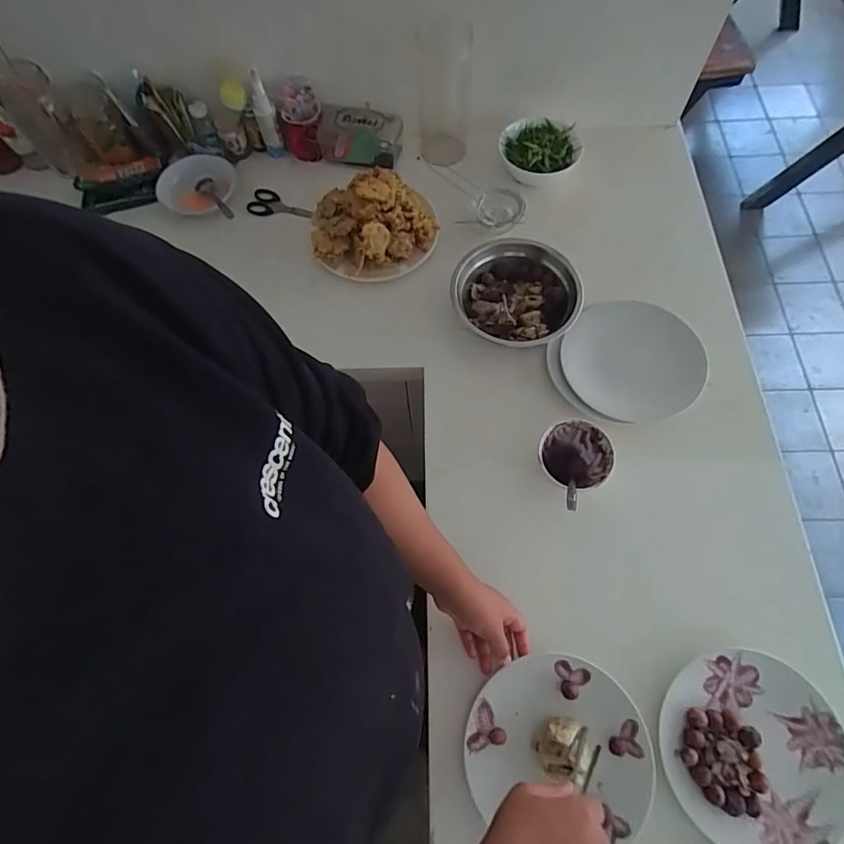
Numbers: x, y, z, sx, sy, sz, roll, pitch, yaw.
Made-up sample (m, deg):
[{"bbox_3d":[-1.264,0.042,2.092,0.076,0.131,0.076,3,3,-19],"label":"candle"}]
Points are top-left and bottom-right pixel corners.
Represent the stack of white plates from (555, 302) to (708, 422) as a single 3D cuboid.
[{"bbox_3d":[0.314,-0.095,0.745,0.196,0.029,0.189,34,73,15],"label":"stack of white plates"}]

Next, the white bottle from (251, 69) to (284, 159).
[{"bbox_3d":[-0.286,-0.556,0.913,0.031,0.147,0.028,-35,70,-12],"label":"white bottle"}]

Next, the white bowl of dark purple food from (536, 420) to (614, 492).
[{"bbox_3d":[0.208,0.050,0.682,0.098,0.050,0.093,-1,67,2],"label":"white bowl of dark purple food"}]

